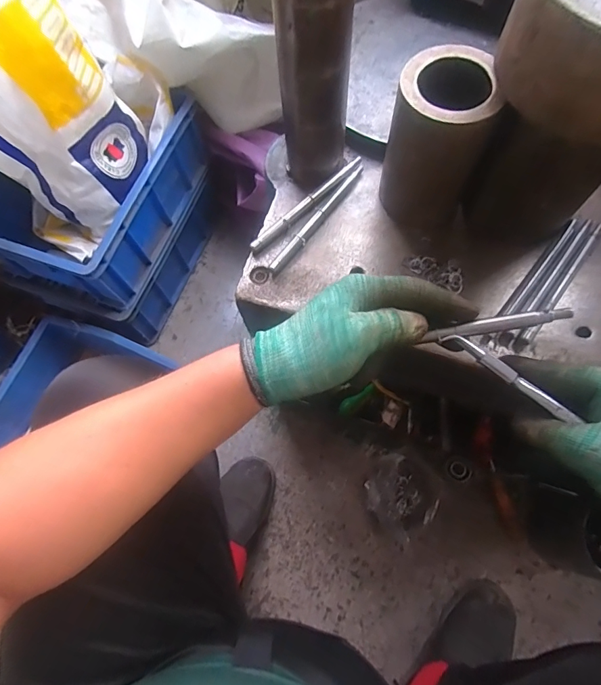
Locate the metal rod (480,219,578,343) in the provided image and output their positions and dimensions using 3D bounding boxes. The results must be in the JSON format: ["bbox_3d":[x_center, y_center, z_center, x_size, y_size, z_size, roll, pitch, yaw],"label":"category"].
[{"bbox_3d":[0.232,-0.064,0.419,0.012,0.012,0.173,38,75,15],"label":"metal rod"}]

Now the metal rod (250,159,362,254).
[{"bbox_3d":[0.008,-0.152,0.456,0.160,0.011,0.012,-43,73,-13],"label":"metal rod"}]

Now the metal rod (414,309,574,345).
[{"bbox_3d":[0.141,-0.013,0.301,0.098,0.006,0.010,-11,69,13],"label":"metal rod"}]

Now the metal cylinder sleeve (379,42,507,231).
[{"bbox_3d":[0.126,-0.187,0.393,0.084,0.128,0.094,17,71,9],"label":"metal cylinder sleeve"}]

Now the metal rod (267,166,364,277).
[{"bbox_3d":[0.020,-0.136,0.451,0.012,0.011,0.162,36,75,14],"label":"metal rod"}]

